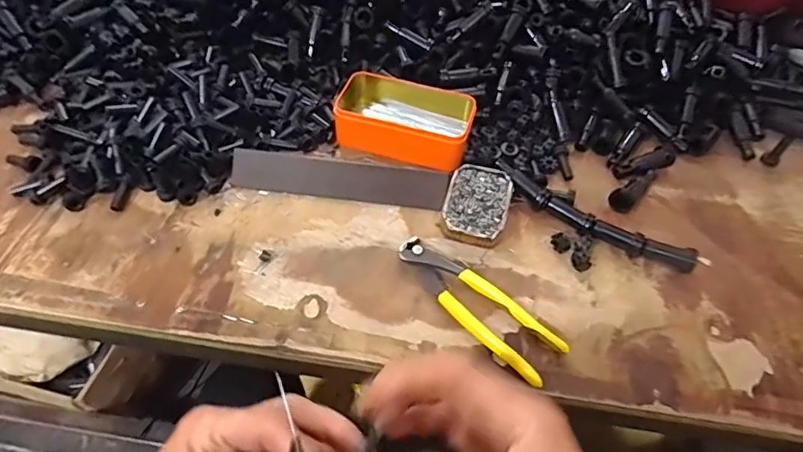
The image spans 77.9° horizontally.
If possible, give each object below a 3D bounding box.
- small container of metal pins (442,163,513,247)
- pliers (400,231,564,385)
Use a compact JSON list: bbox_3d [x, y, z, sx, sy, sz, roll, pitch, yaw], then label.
[{"bbox_3d":[0.075,-0.021,0.497,0.061,0.022,0.089,17,54,8],"label":"small container of metal pins"},{"bbox_3d":[0.065,0.066,0.438,0.046,0.016,0.165,-37,64,-27],"label":"pliers"}]

